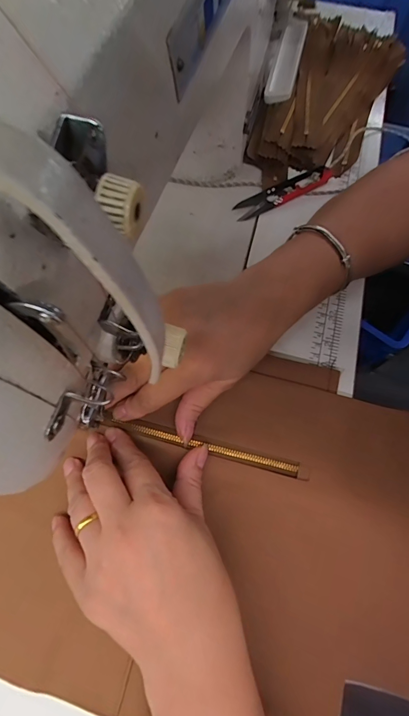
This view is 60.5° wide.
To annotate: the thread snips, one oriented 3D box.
[{"bbox_3d":[0.081,-0.168,0.352,0.108,0.015,0.020,-25,72,-10],"label":"thread snips"}]

